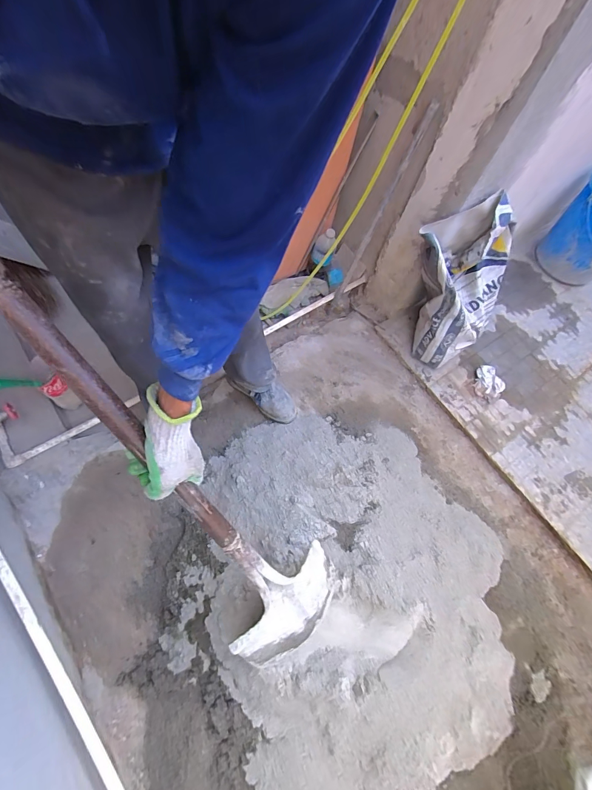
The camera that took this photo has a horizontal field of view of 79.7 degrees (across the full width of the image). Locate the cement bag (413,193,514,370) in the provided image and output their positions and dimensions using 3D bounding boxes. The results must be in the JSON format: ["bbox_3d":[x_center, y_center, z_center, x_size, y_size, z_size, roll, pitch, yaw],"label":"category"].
[{"bbox_3d":[0.526,-0.332,1.165,0.311,0.464,0.283,-35,74,-21],"label":"cement bag"}]

